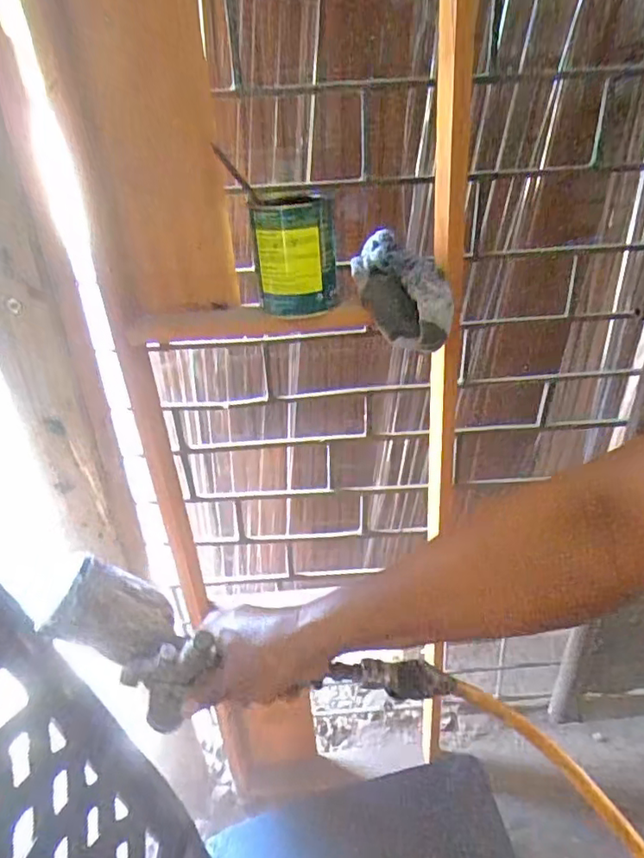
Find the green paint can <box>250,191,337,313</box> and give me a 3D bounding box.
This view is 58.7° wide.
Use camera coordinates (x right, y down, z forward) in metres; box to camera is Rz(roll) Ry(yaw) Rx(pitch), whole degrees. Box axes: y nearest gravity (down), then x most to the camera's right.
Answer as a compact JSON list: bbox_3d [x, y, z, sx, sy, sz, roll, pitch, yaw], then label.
[{"bbox_3d":[-0.034,-0.214,0.716,0.099,0.131,0.082,-7,33,-3],"label":"green paint can"}]

